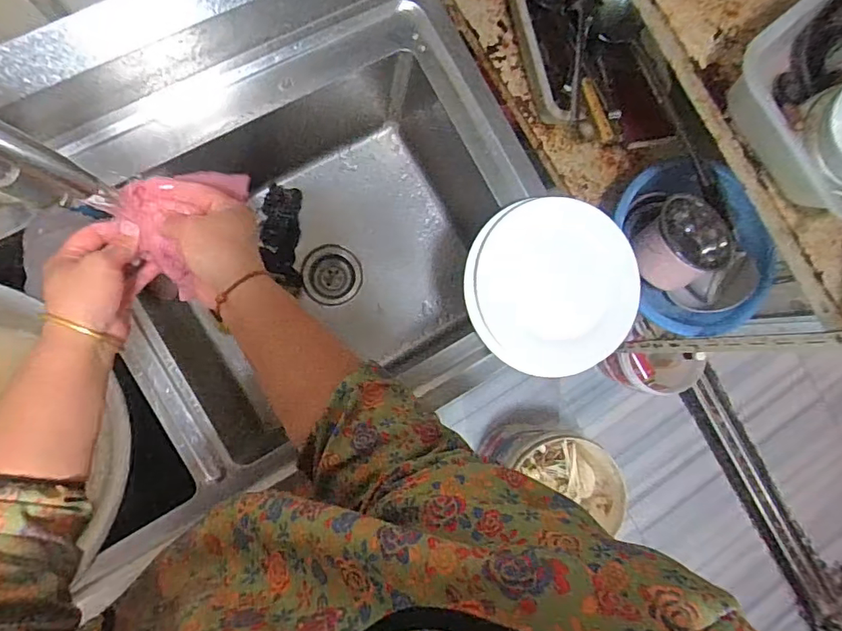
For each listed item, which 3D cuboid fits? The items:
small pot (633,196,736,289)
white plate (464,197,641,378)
[{"bbox_3d":[0.472,-0.127,0.925,0.134,0.112,0.144,1,86,-9],"label":"small pot"},{"bbox_3d":[0.181,-0.038,0.711,0.240,0.050,0.250,0,95,2],"label":"white plate"}]

